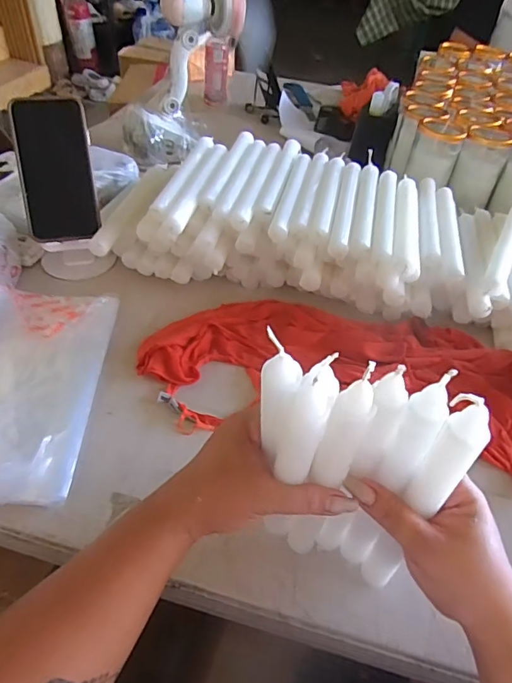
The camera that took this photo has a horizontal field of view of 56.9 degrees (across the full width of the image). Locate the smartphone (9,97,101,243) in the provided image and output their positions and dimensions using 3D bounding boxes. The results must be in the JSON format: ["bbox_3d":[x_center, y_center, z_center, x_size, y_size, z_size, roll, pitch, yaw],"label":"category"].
[{"bbox_3d":[-0.230,-0.196,0.544,0.080,0.154,0.012,-7,9,-7],"label":"smartphone"}]

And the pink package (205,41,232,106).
[{"bbox_3d":[-0.086,-0.581,1.029,0.047,0.118,0.031,16,31,12],"label":"pink package"}]

